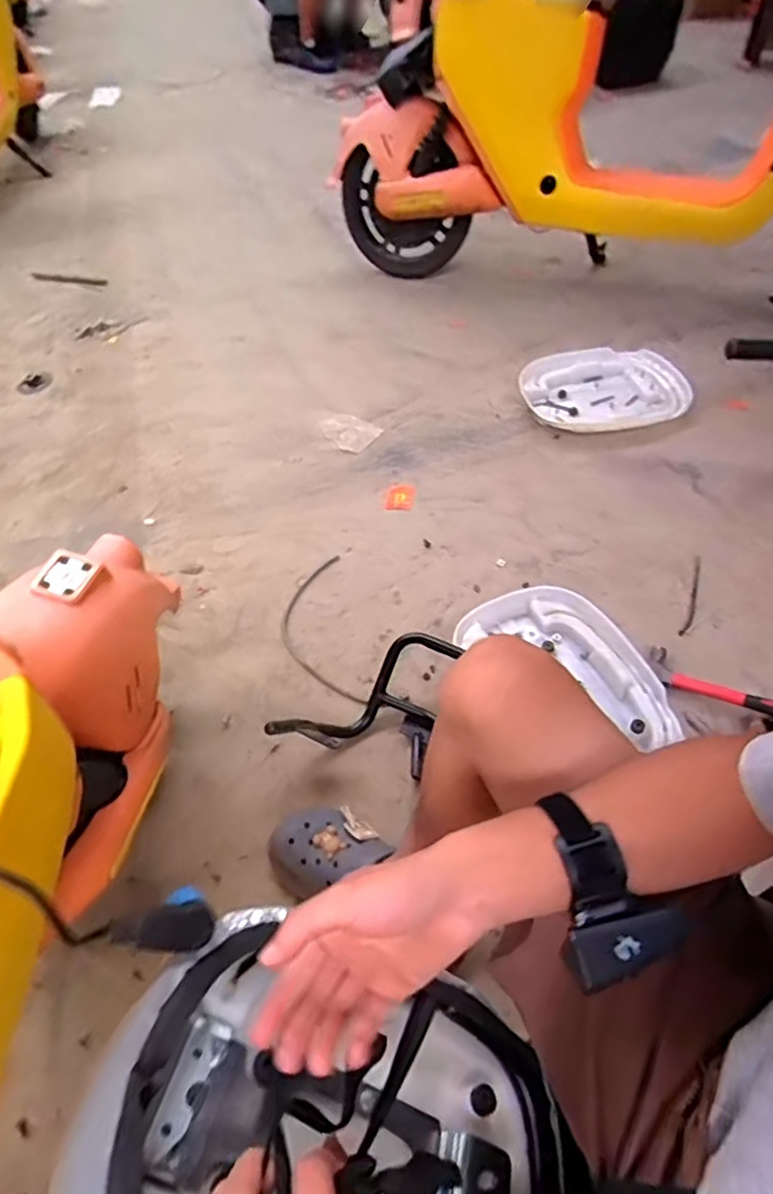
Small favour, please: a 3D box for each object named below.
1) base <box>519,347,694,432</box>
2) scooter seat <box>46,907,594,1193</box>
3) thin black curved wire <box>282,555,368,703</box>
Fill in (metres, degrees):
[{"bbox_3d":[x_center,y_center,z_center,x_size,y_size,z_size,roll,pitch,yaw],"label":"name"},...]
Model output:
[{"bbox_3d":[0.497,-0.476,1.396,0.368,0.062,0.263,-18,54,-11],"label":"base"},{"bbox_3d":[-0.034,0.415,0.417,0.376,0.120,0.272,30,37,-16],"label":"scooter seat"},{"bbox_3d":[-0.119,0.058,1.060,0.120,0.010,0.312,-10,53,-5],"label":"thin black curved wire"}]

